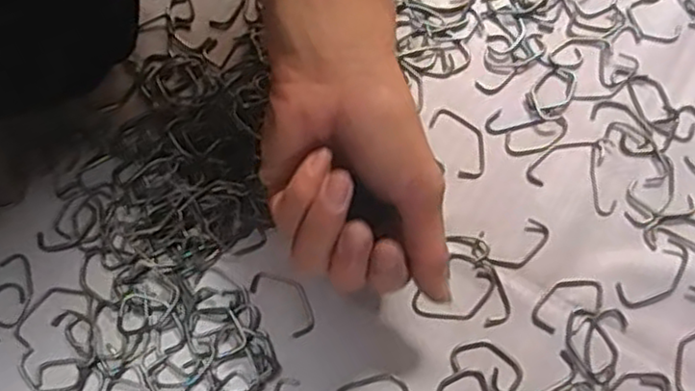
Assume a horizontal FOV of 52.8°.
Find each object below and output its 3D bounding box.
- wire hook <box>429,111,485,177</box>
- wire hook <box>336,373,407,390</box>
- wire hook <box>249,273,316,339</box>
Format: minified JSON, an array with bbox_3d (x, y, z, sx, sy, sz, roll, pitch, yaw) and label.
[{"bbox_3d":[0.060,-0.029,0.370,0.022,0.004,0.042,-25,73,-6],"label":"wire hook"},{"bbox_3d":[0.011,0.095,0.331,0.035,0.004,0.017,-14,72,-2],"label":"wire hook"},{"bbox_3d":[-0.031,0.052,0.350,0.020,0.004,0.040,-44,75,-11],"label":"wire hook"}]

